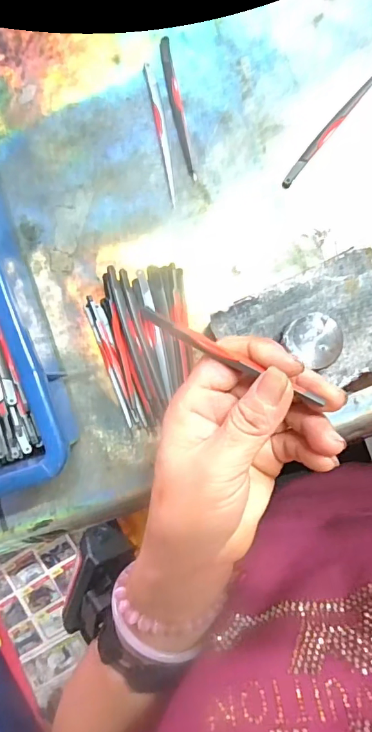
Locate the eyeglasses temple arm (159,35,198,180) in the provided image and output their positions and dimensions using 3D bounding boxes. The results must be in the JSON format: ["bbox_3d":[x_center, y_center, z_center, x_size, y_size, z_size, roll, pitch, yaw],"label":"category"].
[{"bbox_3d":[-0.006,-0.194,0.338,0.009,0.004,0.108,-13,89,9],"label":"eyeglasses temple arm"}]

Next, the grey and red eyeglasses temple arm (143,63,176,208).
[{"bbox_3d":[-0.018,-0.176,0.341,0.008,0.004,0.109,-12,90,9],"label":"grey and red eyeglasses temple arm"}]

